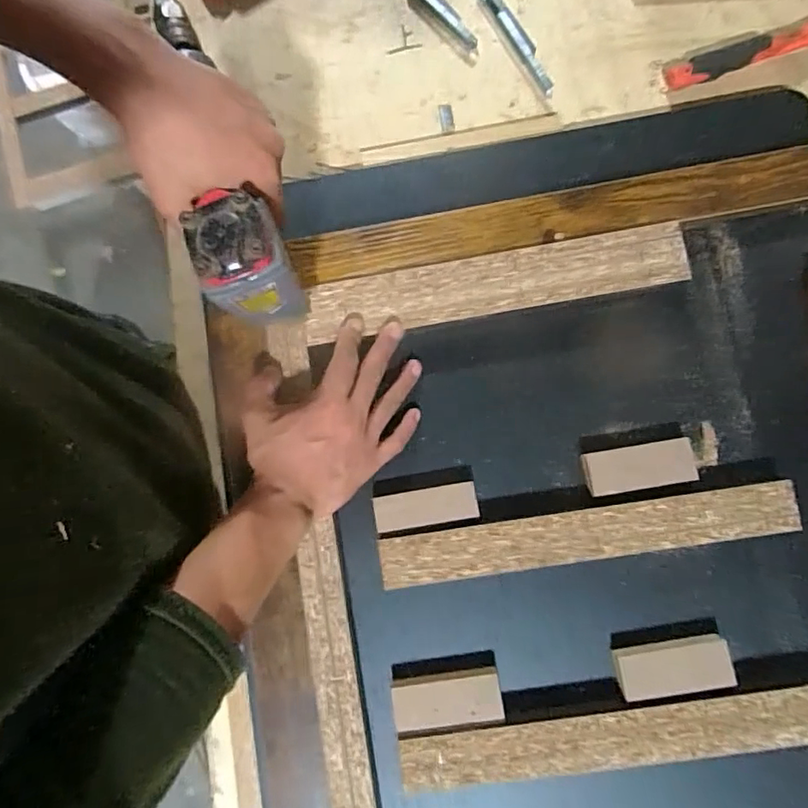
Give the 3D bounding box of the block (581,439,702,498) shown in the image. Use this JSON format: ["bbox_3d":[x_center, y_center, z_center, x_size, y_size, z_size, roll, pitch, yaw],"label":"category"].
[{"bbox_3d":[0.180,0.050,0.410,0.081,0.016,0.033,-9,82,2],"label":"block"}]

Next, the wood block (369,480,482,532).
[{"bbox_3d":[0.017,0.081,0.414,0.079,0.012,0.027,-10,82,2],"label":"wood block"}]

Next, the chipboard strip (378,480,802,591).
[{"bbox_3d":[0.135,0.099,0.400,0.304,0.020,0.037,-9,82,2],"label":"chipboard strip"}]

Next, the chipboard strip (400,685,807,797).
[{"bbox_3d":[0.152,0.239,0.382,0.306,0.023,0.038,-8,82,2],"label":"chipboard strip"}]

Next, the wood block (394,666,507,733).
[{"bbox_3d":[0.031,0.218,0.392,0.079,0.015,0.033,-8,82,2],"label":"wood block"}]

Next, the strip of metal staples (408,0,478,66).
[{"bbox_3d":[0.027,-0.370,0.495,0.024,0.005,0.125,-37,82,-2],"label":"strip of metal staples"}]

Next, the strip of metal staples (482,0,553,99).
[{"bbox_3d":[0.103,-0.339,0.486,0.017,0.013,0.131,-28,82,-1],"label":"strip of metal staples"}]

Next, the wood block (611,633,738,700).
[{"bbox_3d":[0.197,0.192,0.388,0.081,0.015,0.033,-9,82,2],"label":"wood block"}]

